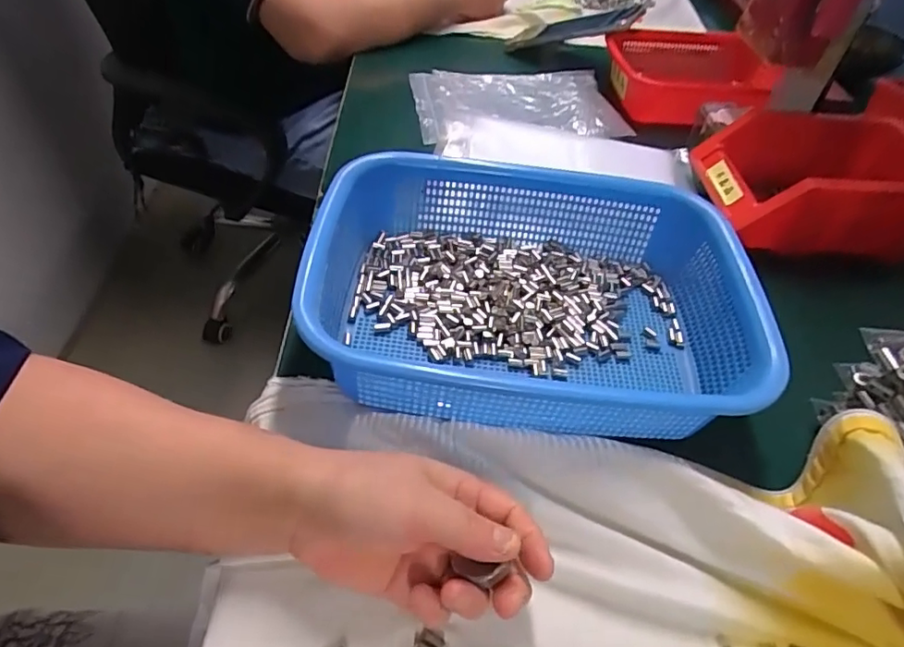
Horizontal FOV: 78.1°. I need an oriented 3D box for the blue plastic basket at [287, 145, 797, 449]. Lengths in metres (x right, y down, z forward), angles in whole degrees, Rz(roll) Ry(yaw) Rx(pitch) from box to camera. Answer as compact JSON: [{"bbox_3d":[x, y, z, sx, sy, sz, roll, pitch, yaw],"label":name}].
[{"bbox_3d":[0.051,-0.024,0.378,0.280,0.070,0.204,6,49,-1],"label":"blue plastic basket"}]

